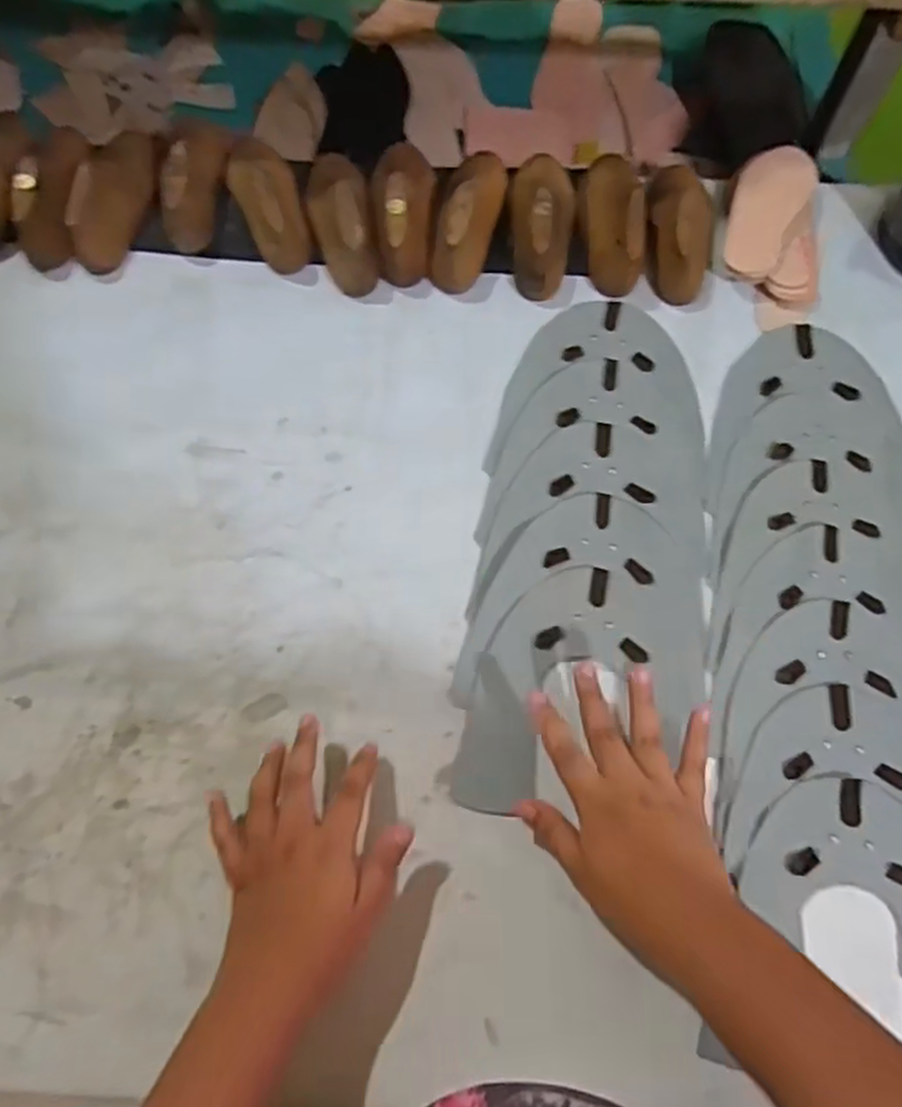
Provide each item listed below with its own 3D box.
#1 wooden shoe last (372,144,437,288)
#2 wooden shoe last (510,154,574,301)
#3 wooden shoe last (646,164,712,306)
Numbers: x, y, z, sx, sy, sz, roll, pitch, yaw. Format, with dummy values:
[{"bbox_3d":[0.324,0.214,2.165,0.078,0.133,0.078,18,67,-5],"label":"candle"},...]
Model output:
[{"bbox_3d":[-0.037,-0.285,0.616,0.052,0.054,0.133,0,69,0],"label":"wooden shoe last"},{"bbox_3d":[0.074,-0.271,0.607,0.049,0.053,0.133,3,69,1],"label":"wooden shoe last"},{"bbox_3d":[0.183,-0.263,0.607,0.056,0.055,0.118,5,69,2],"label":"wooden shoe last"}]

